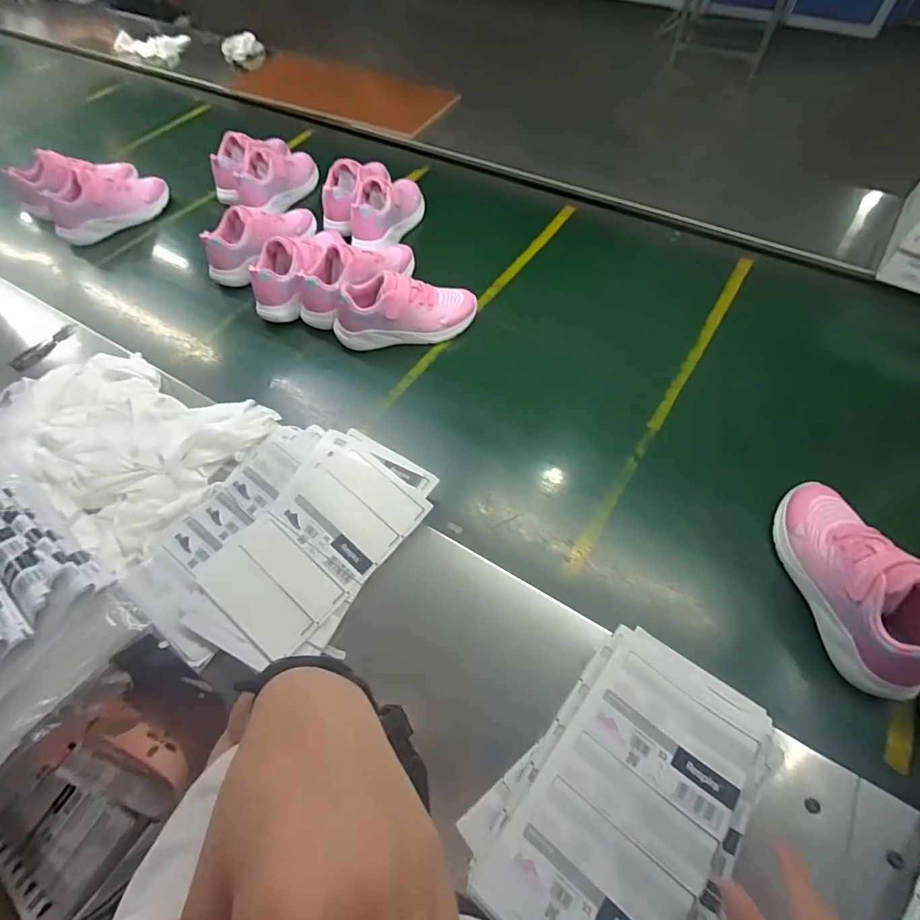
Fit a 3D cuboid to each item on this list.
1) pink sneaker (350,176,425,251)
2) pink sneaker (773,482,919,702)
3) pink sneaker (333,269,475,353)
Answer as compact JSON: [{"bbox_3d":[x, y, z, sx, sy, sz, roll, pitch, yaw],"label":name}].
[{"bbox_3d":[-0.137,-0.485,0.904,0.100,0.102,0.217,13,60,10],"label":"pink sneaker"},{"bbox_3d":[0.422,0.126,0.504,0.074,0.107,0.219,-5,59,-1],"label":"pink sneaker"},{"bbox_3d":[-0.087,-0.240,0.747,0.224,0.100,0.078,-4,59,0],"label":"pink sneaker"}]

